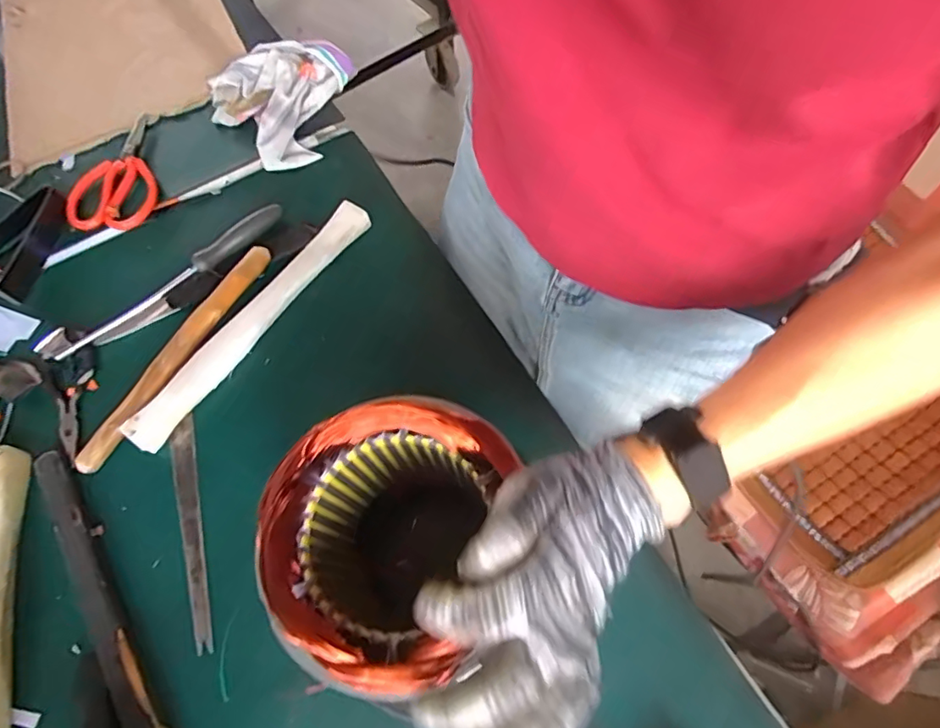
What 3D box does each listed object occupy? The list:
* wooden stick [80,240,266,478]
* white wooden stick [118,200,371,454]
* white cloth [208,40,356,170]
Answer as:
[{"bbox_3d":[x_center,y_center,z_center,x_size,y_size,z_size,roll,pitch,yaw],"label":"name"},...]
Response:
[{"bbox_3d":[-0.268,-0.012,0.496,0.024,0.019,0.247,26,69,14],"label":"wooden stick"},{"bbox_3d":[-0.203,-0.046,0.512,0.034,0.020,0.296,32,70,16],"label":"white wooden stick"},{"bbox_3d":[-0.235,-0.310,0.630,0.143,0.026,0.185,6,65,5],"label":"white cloth"}]

